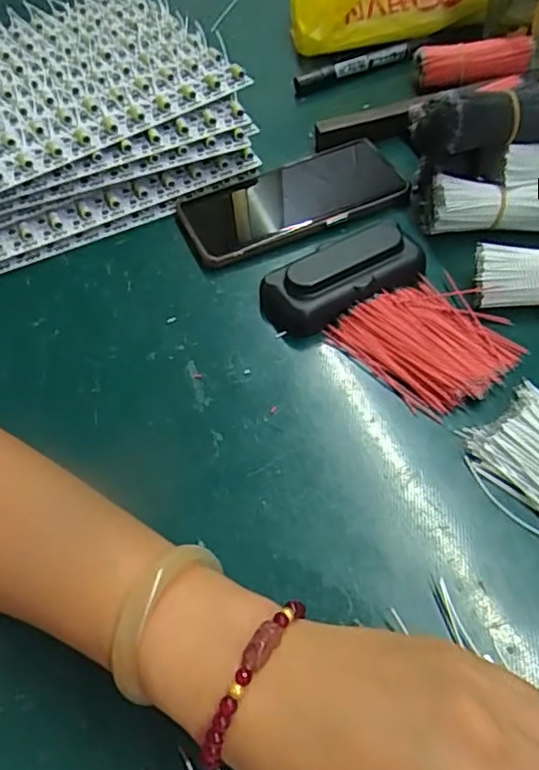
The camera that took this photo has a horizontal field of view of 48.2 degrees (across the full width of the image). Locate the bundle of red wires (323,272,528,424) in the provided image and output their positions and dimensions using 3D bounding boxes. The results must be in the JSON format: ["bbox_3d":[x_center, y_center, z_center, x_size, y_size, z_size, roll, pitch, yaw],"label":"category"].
[{"bbox_3d":[0.097,-0.029,0.365,0.081,0.014,0.093,-34,58,-18],"label":"bundle of red wires"}]

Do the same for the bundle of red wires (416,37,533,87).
[{"bbox_3d":[0.170,-0.269,0.503,0.088,0.023,0.031,4,55,8],"label":"bundle of red wires"}]

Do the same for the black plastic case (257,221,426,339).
[{"bbox_3d":[0.048,-0.068,0.388,0.104,0.031,0.041,-24,56,-11],"label":"black plastic case"}]

